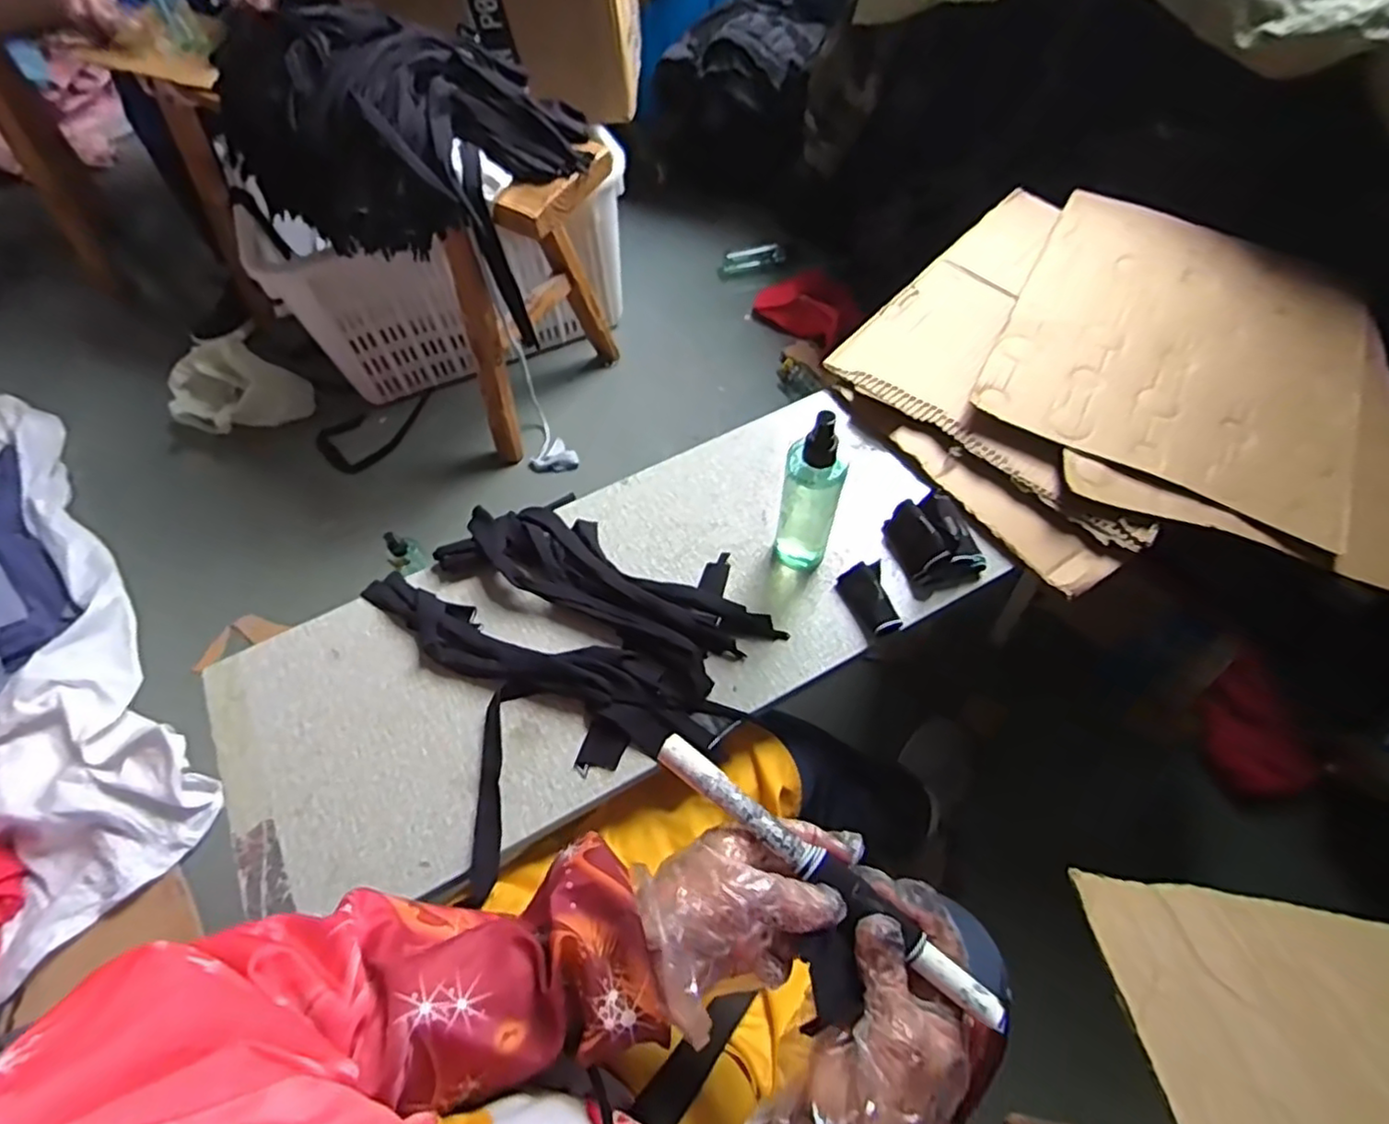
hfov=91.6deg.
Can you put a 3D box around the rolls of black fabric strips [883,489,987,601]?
[{"bbox_3d":[0.227,-0.023,0.630,0.072,0.037,0.082,-18,62,-7],"label":"rolls of black fabric strips"}]

